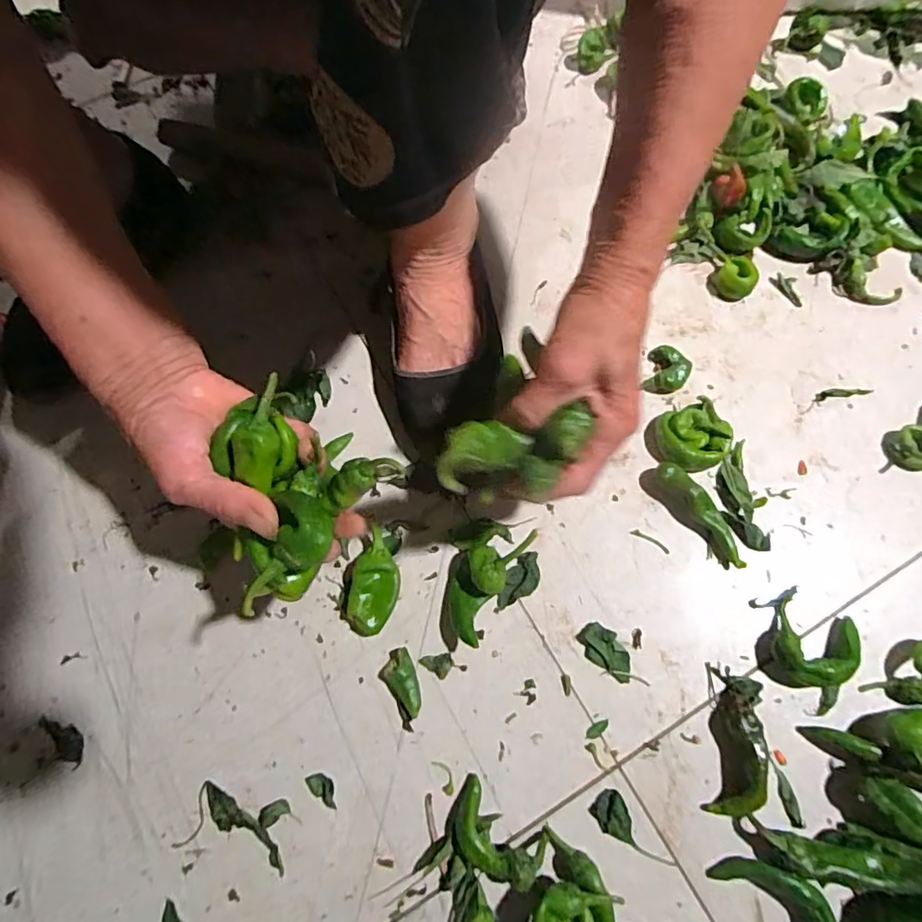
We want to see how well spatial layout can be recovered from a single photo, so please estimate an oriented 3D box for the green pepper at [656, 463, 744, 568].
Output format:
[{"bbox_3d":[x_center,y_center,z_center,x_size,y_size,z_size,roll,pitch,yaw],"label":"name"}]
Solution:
[{"bbox_3d":[0.180,0.039,0.397,0.017,0.018,0.091,-33,74,-8],"label":"green pepper"}]

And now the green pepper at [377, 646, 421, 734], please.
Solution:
[{"bbox_3d":[-0.041,0.157,0.365,0.024,0.012,0.051,-19,72,-4],"label":"green pepper"}]

